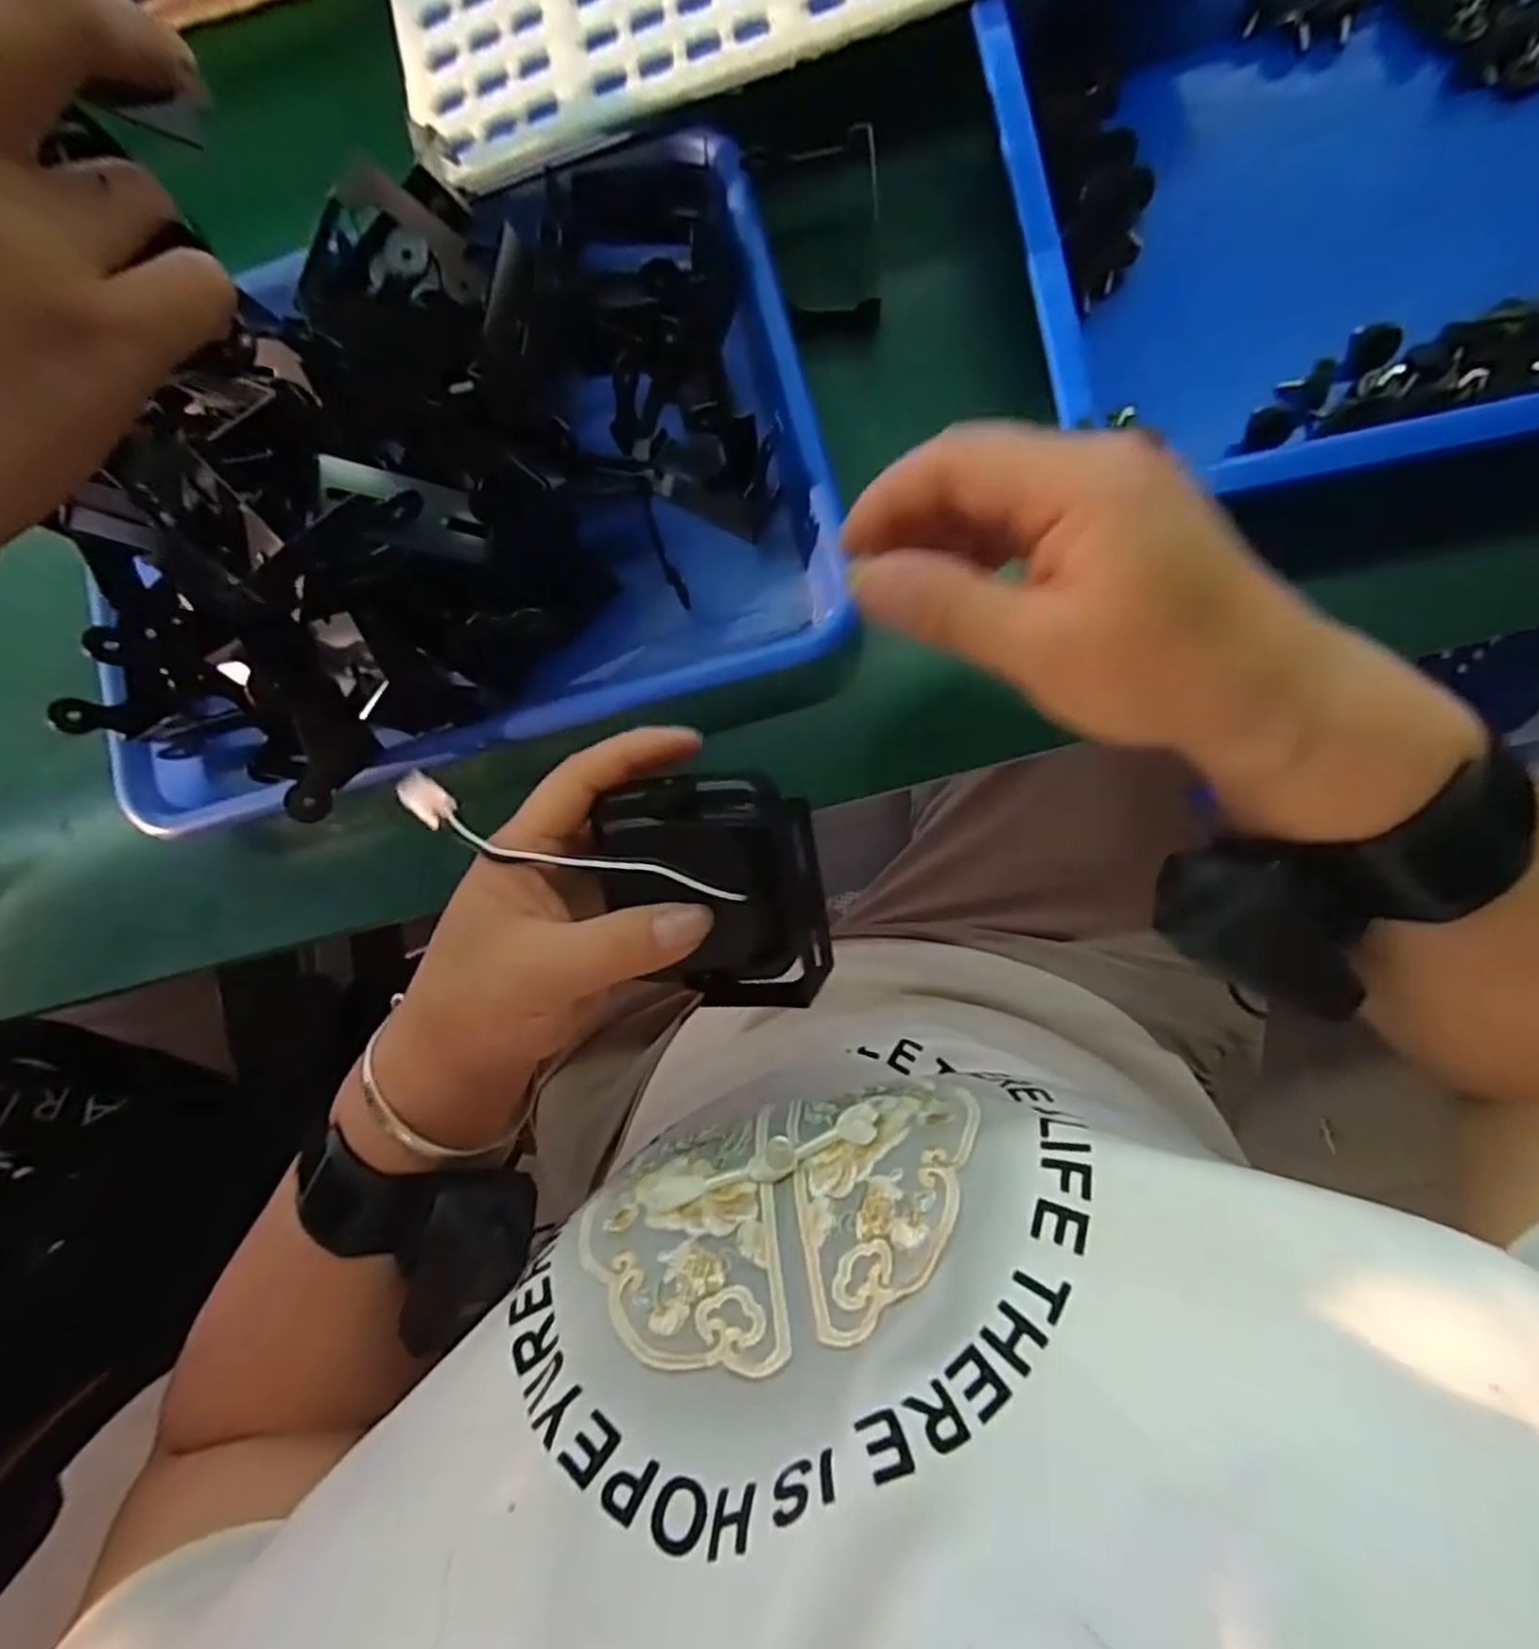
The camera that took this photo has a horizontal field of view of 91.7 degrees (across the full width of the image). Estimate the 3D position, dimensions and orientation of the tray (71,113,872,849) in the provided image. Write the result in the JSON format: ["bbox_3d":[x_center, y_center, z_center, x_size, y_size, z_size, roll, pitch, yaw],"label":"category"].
[{"bbox_3d":[-0.146,-0.148,0.299,0.323,0.095,0.240,-14,83,5],"label":"tray"}]

